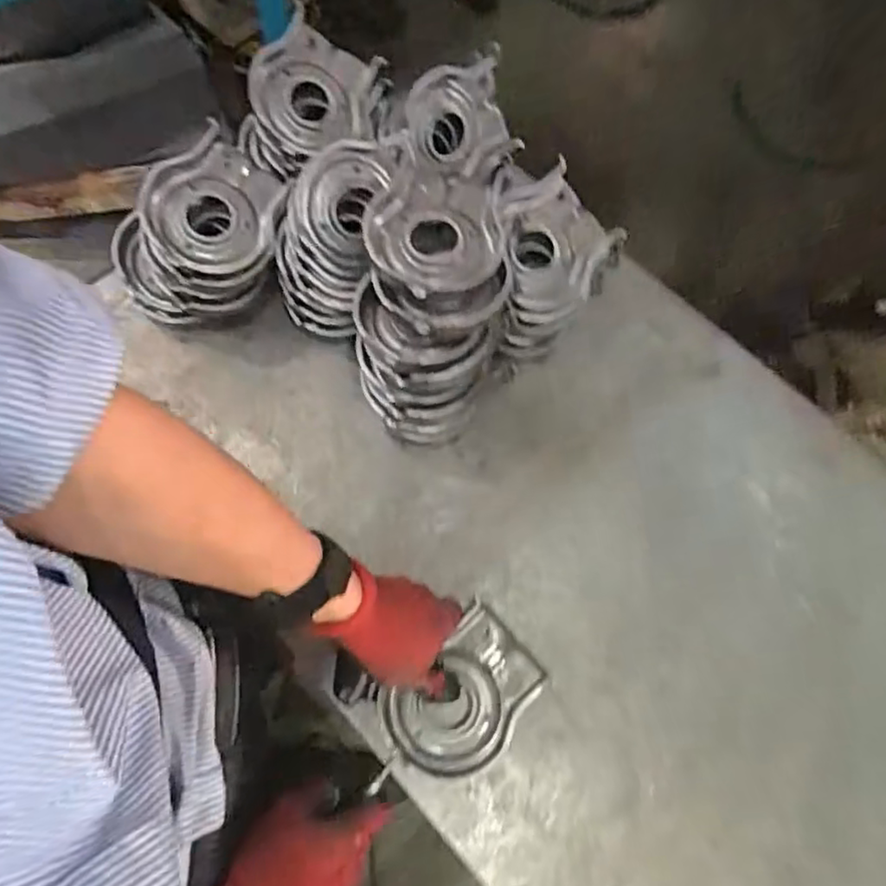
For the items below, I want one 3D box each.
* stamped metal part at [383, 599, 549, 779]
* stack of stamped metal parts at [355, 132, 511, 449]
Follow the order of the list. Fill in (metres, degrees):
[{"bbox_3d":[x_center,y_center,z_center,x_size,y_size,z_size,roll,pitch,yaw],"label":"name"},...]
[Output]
[{"bbox_3d":[0.017,0.195,0.483,0.121,0.021,0.084,-41,72,-18],"label":"stamped metal part"},{"bbox_3d":[-0.004,-0.116,0.547,0.128,0.160,0.206,8,69,0],"label":"stack of stamped metal parts"}]

